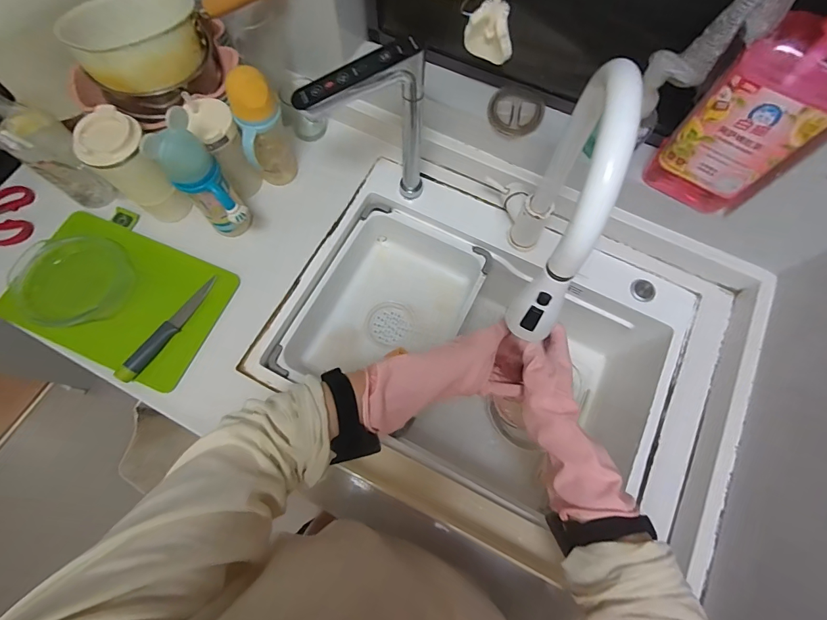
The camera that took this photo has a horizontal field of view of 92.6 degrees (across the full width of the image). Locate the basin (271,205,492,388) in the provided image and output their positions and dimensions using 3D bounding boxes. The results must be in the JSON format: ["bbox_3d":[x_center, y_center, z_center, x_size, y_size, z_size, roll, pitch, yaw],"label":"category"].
[{"bbox_3d":[-0.040,0.000,0.724,0.249,0.117,0.355,26,73,8],"label":"basin"}]

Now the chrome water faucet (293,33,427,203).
[{"bbox_3d":[-0.064,-0.243,0.576,0.161,0.274,0.032,-21,73,-8],"label":"chrome water faucet"}]

